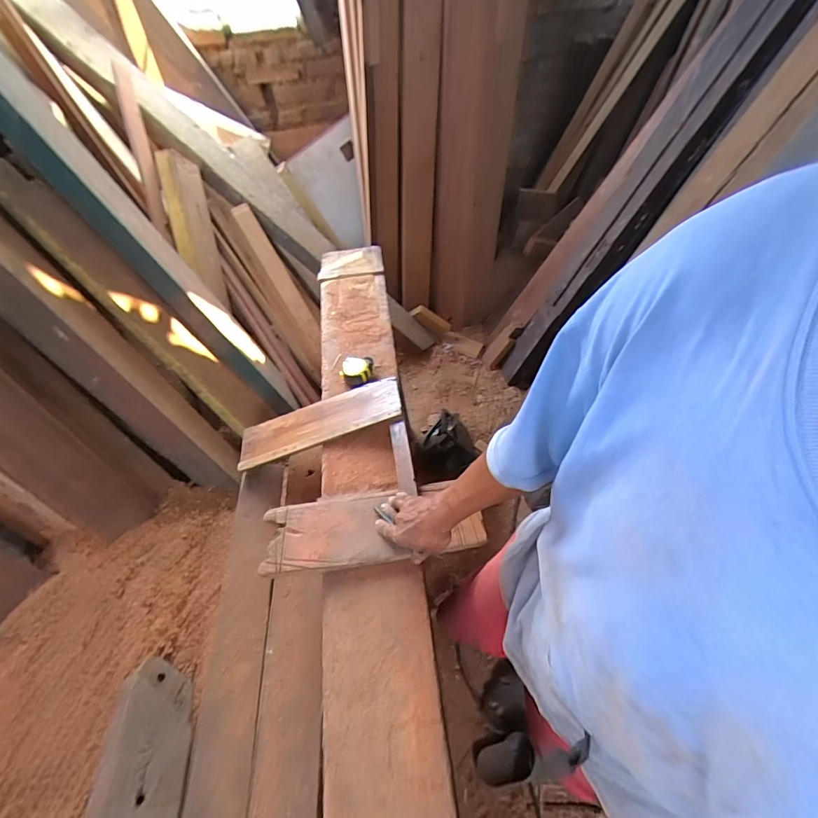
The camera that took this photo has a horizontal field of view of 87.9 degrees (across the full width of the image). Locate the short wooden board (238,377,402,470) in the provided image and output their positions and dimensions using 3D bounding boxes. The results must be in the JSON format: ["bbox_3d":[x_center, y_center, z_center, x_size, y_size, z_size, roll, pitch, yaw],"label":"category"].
[{"bbox_3d":[-0.205,0.030,0.955,0.389,0.012,0.125,-18,50,11],"label":"short wooden board"}]

